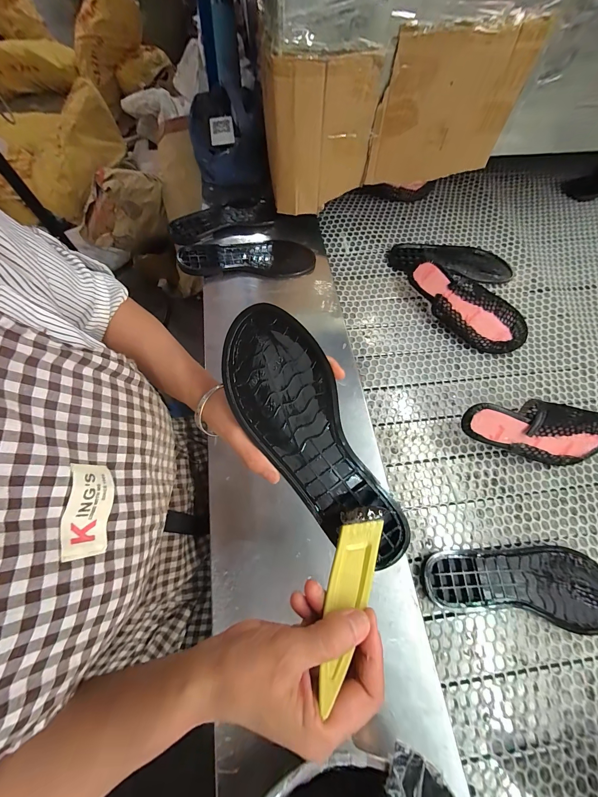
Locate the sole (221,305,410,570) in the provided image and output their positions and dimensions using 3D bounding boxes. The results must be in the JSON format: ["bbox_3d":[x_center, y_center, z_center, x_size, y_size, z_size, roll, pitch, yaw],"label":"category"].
[{"bbox_3d":[0.014,0.040,0.280,0.089,0.030,0.253,-30,93,4],"label":"sole"}]

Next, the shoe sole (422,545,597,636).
[{"bbox_3d":[0.293,0.239,0.393,0.254,0.016,0.089,8,65,3],"label":"shoe sole"}]

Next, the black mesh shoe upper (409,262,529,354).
[{"bbox_3d":[0.299,-0.165,0.555,0.221,0.064,0.072,40,71,16],"label":"black mesh shoe upper"}]

